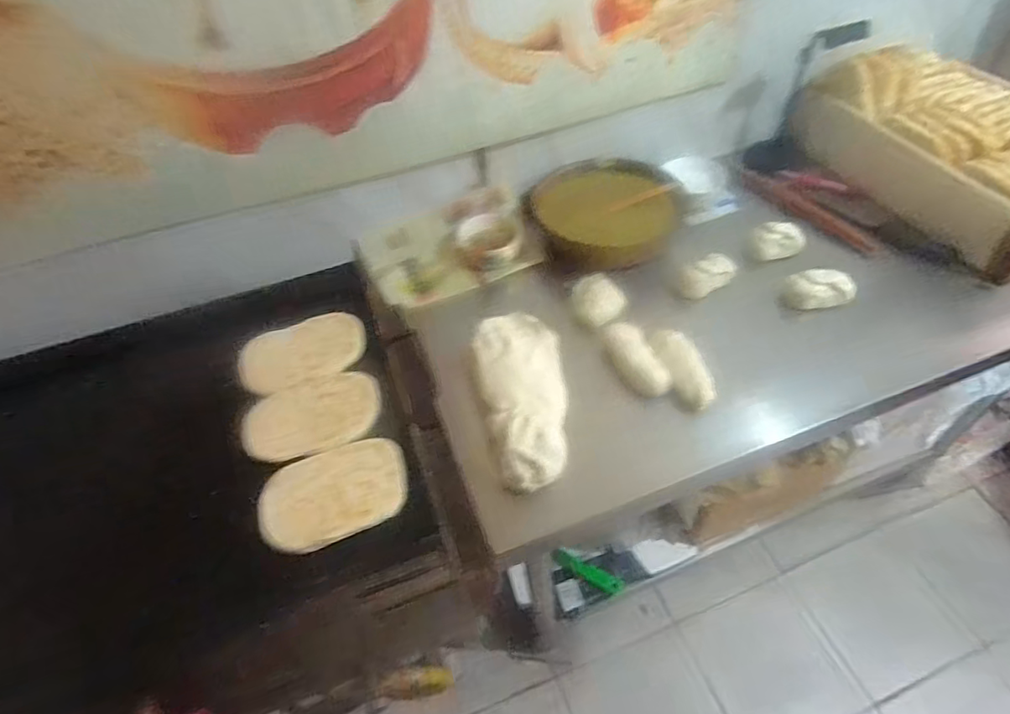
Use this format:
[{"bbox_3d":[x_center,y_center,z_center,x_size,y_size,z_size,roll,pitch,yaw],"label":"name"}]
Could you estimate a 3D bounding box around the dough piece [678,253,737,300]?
[{"bbox_3d":[0.318,-0.133,0.914,0.086,0.050,0.059,-32,55,-22],"label":"dough piece"}]

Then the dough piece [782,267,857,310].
[{"bbox_3d":[0.483,-0.108,0.889,0.094,0.059,0.049,3,50,6],"label":"dough piece"}]

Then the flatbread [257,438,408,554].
[{"bbox_3d":[-0.189,0.153,0.650,0.160,0.017,0.108,-16,54,-21],"label":"flatbread"}]

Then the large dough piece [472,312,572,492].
[{"bbox_3d":[0.026,0.041,0.780,0.120,0.052,0.280,-8,50,-3],"label":"large dough piece"}]

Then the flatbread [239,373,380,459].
[{"bbox_3d":[-0.236,0.068,0.709,0.160,0.012,0.109,-18,51,-11],"label":"flatbread"}]

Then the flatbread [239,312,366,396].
[{"bbox_3d":[-0.272,-0.010,0.782,0.163,0.005,0.112,-22,52,-14],"label":"flatbread"}]

